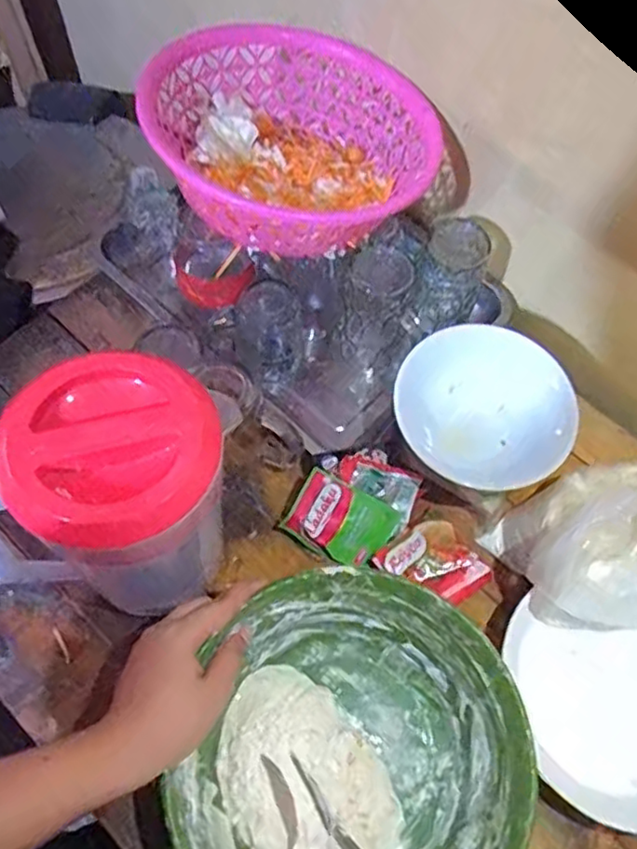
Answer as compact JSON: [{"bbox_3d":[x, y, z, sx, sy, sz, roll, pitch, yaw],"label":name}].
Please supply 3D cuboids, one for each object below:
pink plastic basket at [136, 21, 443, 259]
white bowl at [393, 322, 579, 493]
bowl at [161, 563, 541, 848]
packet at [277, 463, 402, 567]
[{"bbox_3d":[-0.025,-0.271,0.610,0.255,0.104,0.242,2,63,-3],"label":"pink plastic basket"},{"bbox_3d":[0.144,-0.010,0.573,0.147,0.055,0.146,2,63,-3],"label":"white bowl"},{"bbox_3d":[0.026,0.233,0.462,0.221,0.084,0.228,2,63,-3],"label":"bowl"},{"bbox_3d":[0.021,0.089,0.578,0.093,0.012,0.065,31,87,-9],"label":"packet"}]

